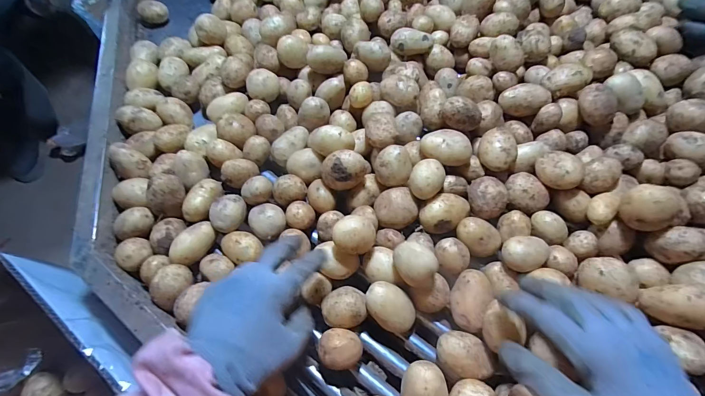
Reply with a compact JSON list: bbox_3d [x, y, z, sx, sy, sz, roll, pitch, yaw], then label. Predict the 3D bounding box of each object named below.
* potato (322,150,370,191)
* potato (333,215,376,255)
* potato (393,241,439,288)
[{"bbox_3d":[-0.009,-0.036,0.421,0.053,0.043,0.038,-26,67,-14],"label":"potato"},{"bbox_3d":[0.002,0.044,0.380,0.045,0.040,0.038,12,64,4],"label":"potato"},{"bbox_3d":[0.066,0.071,0.363,0.051,0.036,0.034,42,70,17],"label":"potato"}]

